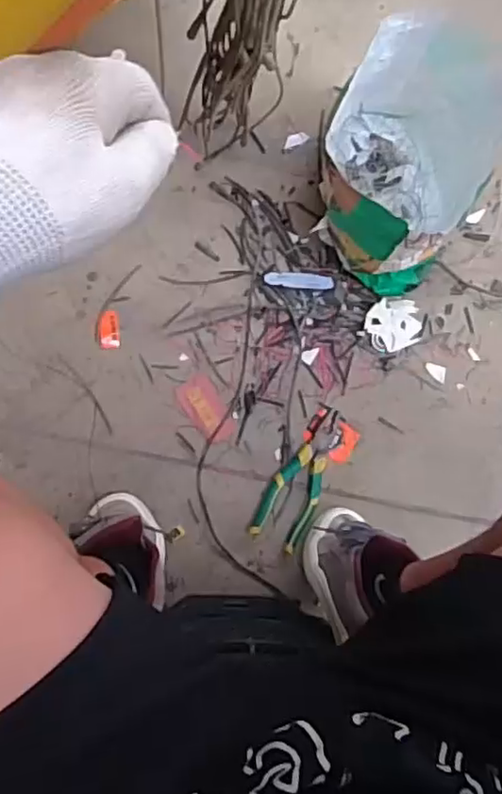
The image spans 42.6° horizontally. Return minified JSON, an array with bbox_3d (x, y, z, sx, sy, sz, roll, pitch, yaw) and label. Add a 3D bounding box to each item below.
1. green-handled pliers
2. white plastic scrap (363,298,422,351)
[{"bbox_3d":[0.071,0.105,0.860,0.068,0.027,0.193,29,82,-6],"label":"green-handled pliers"},{"bbox_3d":[0.201,-0.103,0.905,0.080,0.013,0.072,-23,90,-10],"label":"white plastic scrap"}]

